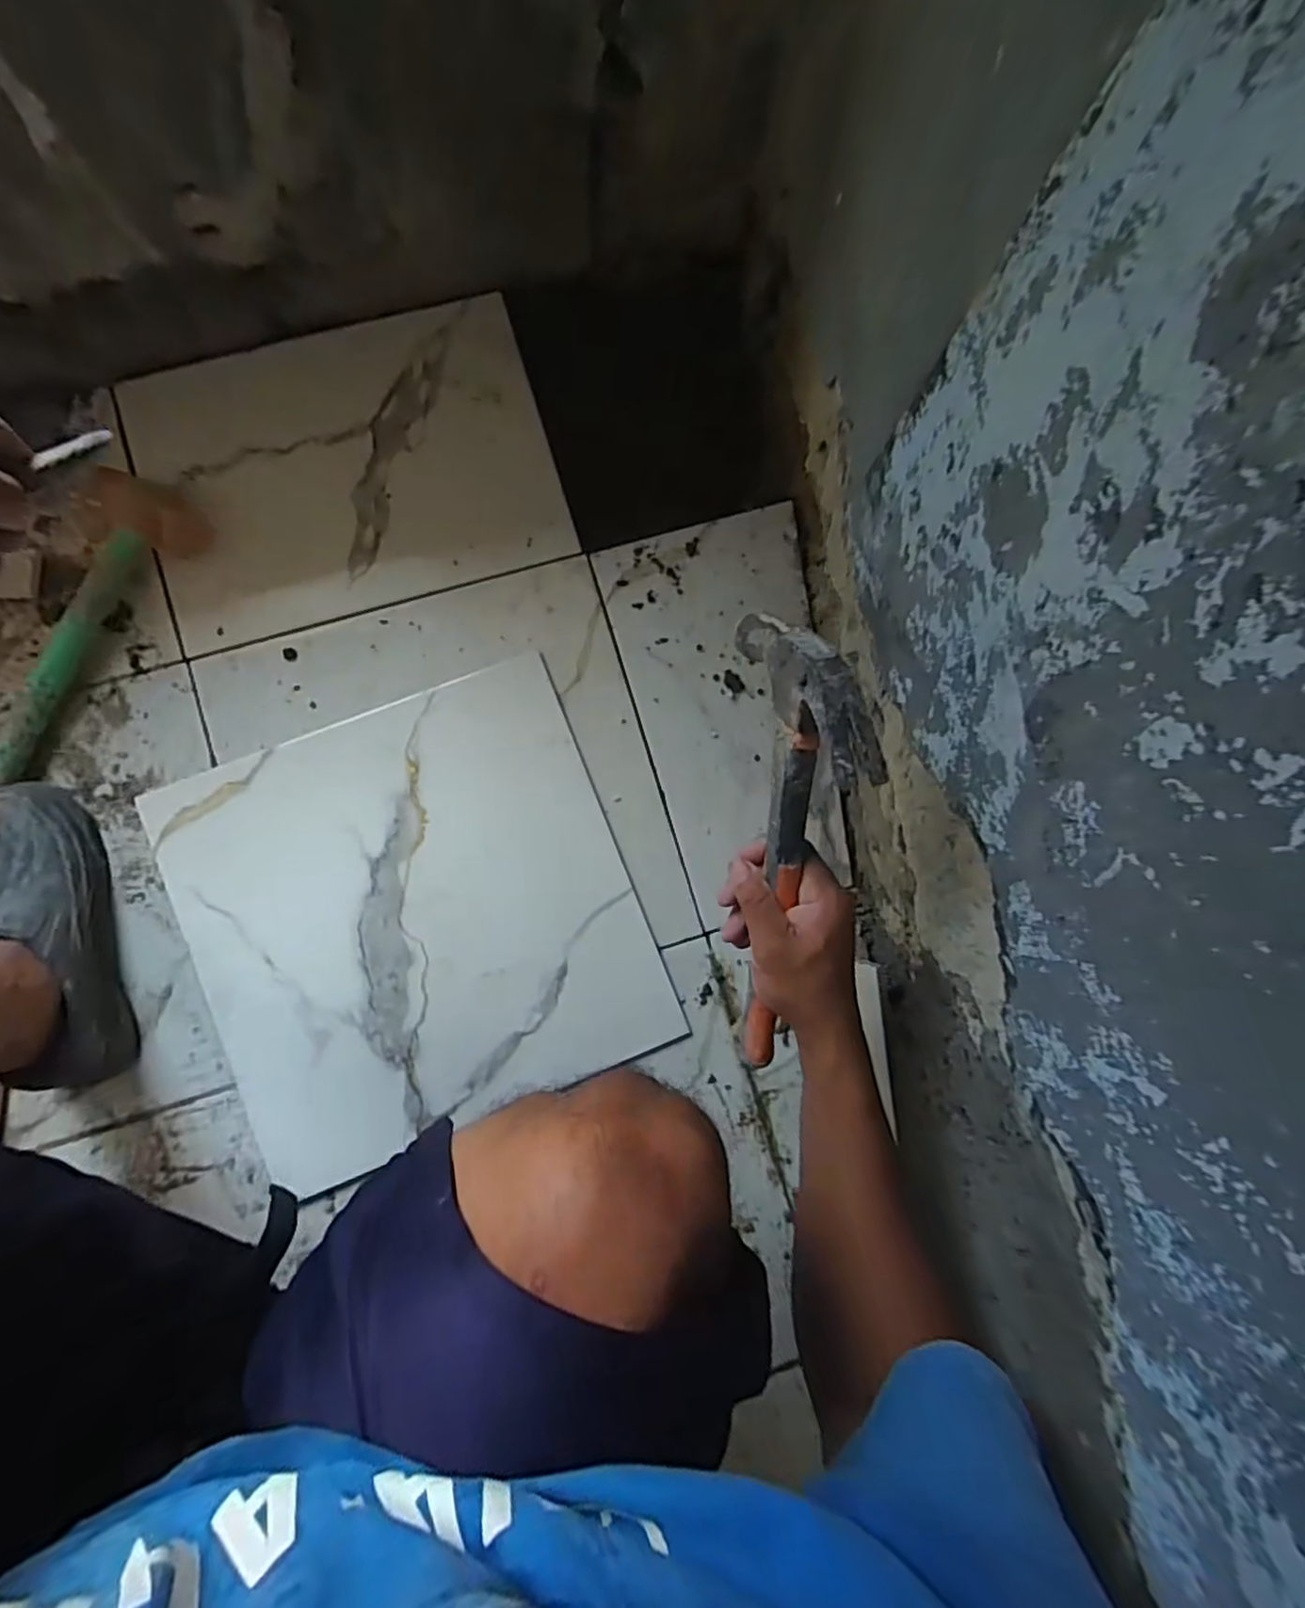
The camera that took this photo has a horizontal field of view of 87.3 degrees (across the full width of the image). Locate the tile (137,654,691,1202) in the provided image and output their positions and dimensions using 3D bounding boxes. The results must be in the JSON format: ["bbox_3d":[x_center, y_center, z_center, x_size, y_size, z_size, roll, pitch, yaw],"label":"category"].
[{"bbox_3d":[-0.222,0.105,0.642,0.396,0.014,0.389,-21,87,-7],"label":"tile"}]

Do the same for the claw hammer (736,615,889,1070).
[{"bbox_3d":[0.082,0.052,0.436,0.048,0.112,0.318,-3,123,-5],"label":"claw hammer"}]

